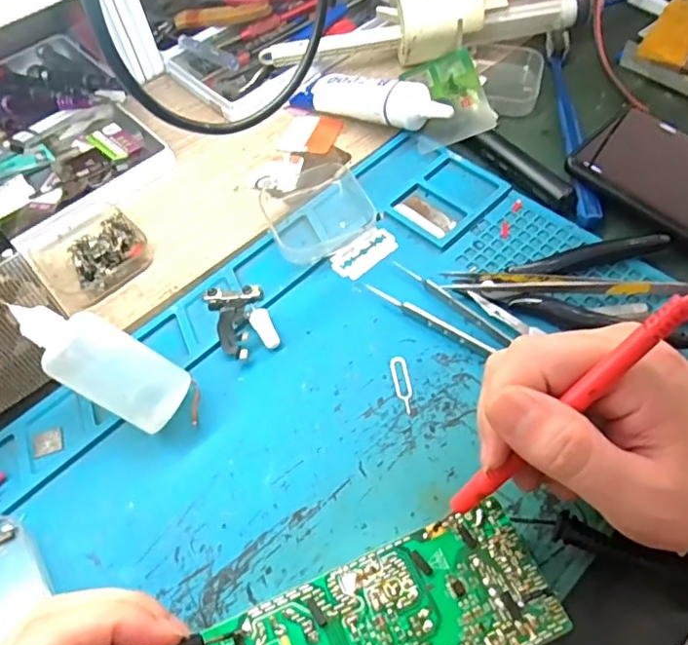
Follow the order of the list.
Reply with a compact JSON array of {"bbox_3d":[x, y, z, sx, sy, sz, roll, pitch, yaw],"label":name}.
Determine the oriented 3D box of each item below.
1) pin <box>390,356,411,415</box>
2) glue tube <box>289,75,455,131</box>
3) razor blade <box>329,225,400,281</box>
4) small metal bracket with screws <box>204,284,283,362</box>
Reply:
[{"bbox_3d":[0.031,0.032,0.310,0.009,0.004,0.033,-9,57,-2],"label":"pin"},{"bbox_3d":[0.018,-0.155,0.415,0.120,0.032,0.030,24,62,19],"label":"glue tube"},{"bbox_3d":[0.013,-0.043,0.361,0.042,0.004,0.023,-37,62,-19],"label":"razor blade"},{"bbox_3d":[-0.058,-0.003,0.336,0.031,0.008,0.052,-21,58,-10],"label":"small metal bracket with screws"}]

